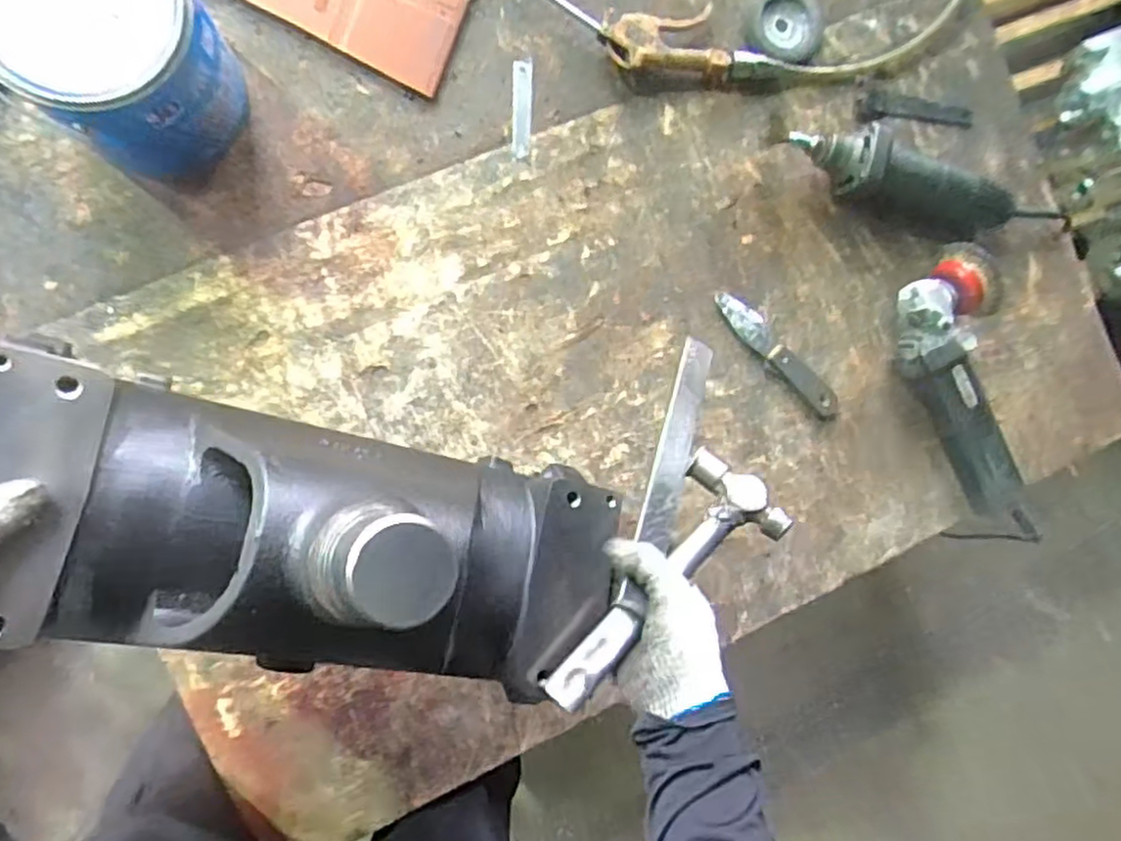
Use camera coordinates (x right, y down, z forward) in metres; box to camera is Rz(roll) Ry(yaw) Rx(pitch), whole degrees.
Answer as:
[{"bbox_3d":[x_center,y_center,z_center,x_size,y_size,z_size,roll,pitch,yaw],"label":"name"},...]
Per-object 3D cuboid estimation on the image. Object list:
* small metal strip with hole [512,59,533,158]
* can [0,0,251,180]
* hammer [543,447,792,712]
[{"bbox_3d":[-0.039,-0.324,0.739,0.022,0.004,0.099,-1,93,-25],"label":"small metal strip with hole"},{"bbox_3d":[-0.371,-0.306,0.581,0.177,0.174,0.146,32,85,-9],"label":"can"},{"bbox_3d":[0.073,0.117,0.524,0.221,0.045,0.074,-42,95,-19],"label":"hammer"}]

